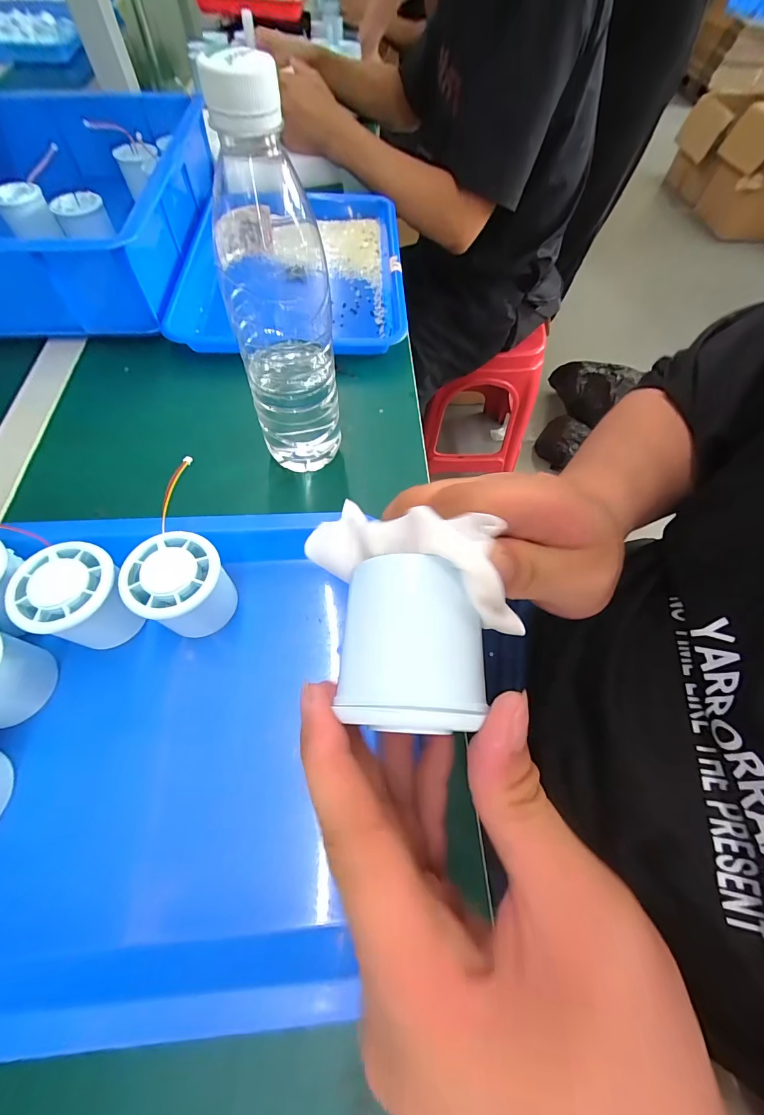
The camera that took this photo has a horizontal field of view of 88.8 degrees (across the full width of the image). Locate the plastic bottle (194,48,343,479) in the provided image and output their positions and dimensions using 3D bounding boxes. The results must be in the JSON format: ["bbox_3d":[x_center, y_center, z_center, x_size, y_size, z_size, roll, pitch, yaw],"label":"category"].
[{"bbox_3d":[-0.065,-0.154,0.259,0.065,0.224,0.058,-16,64,-10],"label":"plastic bottle"}]

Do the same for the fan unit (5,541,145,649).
[{"bbox_3d":[-0.190,0.029,0.253,0.053,0.058,0.054,1,62,-2],"label":"fan unit"}]

